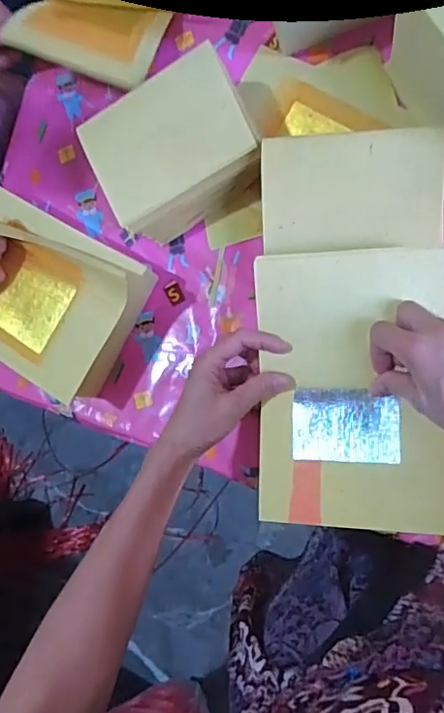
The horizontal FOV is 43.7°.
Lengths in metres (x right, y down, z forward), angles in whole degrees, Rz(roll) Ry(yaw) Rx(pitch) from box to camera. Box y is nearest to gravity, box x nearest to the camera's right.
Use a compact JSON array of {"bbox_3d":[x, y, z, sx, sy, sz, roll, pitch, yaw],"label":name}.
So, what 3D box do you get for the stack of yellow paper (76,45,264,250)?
[{"bbox_3d":[-0.046,-0.211,0.585,0.164,0.109,0.121,-27,85,8],"label":"stack of yellow paper"}]

